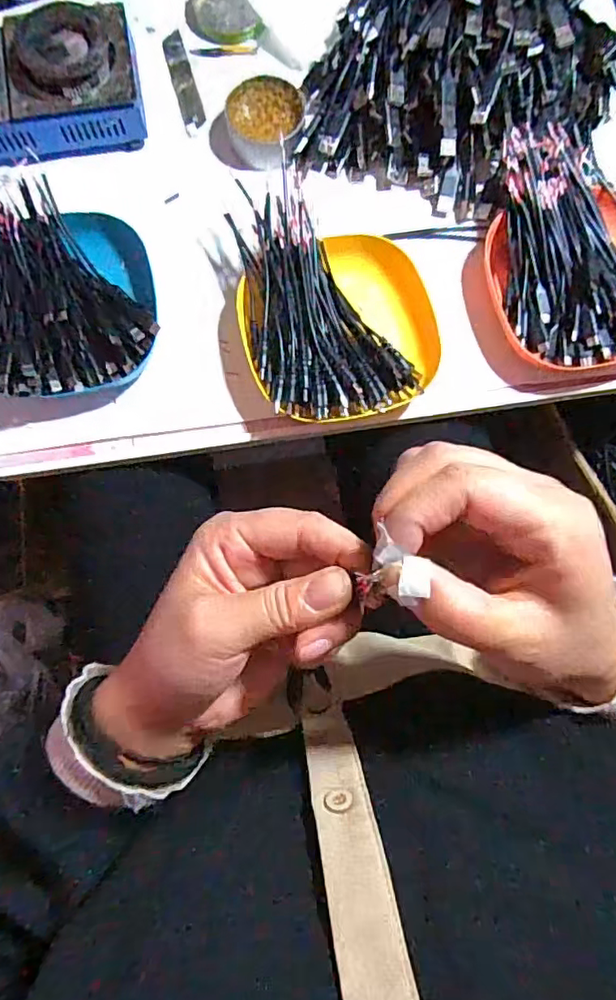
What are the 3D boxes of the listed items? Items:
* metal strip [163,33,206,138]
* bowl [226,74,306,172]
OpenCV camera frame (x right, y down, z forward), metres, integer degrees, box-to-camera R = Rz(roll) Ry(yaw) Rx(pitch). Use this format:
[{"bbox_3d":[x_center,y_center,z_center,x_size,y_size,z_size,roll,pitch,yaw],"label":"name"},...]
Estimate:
[{"bbox_3d":[-0.105,-0.355,0.484,0.018,0.004,0.103,-15,82,-3],"label":"metal strip"},{"bbox_3d":[-0.034,-0.305,0.464,0.061,0.023,0.070,5,81,0],"label":"bowl"}]

